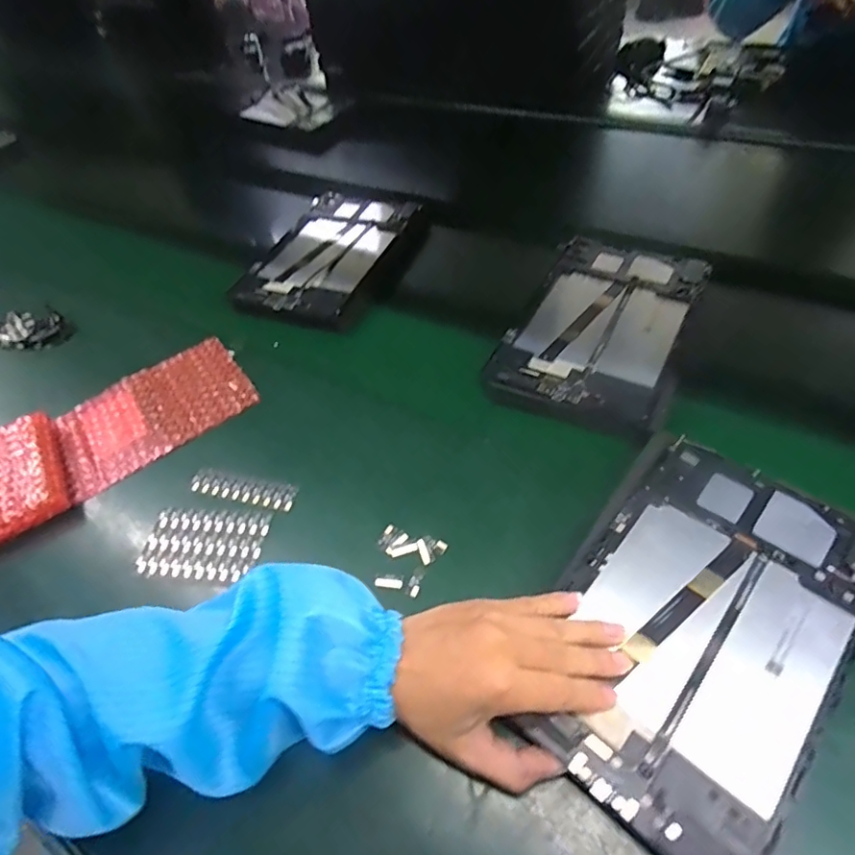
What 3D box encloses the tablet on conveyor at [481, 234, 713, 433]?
[{"bbox_3d":[0.172,-0.104,0.532,0.151,0.017,0.240,20,54,22],"label":"tablet on conveyor"}]

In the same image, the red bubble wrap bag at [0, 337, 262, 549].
[{"bbox_3d":[-0.312,0.002,0.521,0.275,0.019,0.130,-31,53,-19],"label":"red bubble wrap bag"}]

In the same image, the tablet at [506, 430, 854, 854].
[{"bbox_3d":[0.166,0.116,0.335,0.156,0.016,0.237,32,60,29],"label":"tablet"}]

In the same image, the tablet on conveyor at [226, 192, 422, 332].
[{"bbox_3d":[-0.123,-0.216,0.679,0.154,0.026,0.256,14,53,18],"label":"tablet on conveyor"}]

